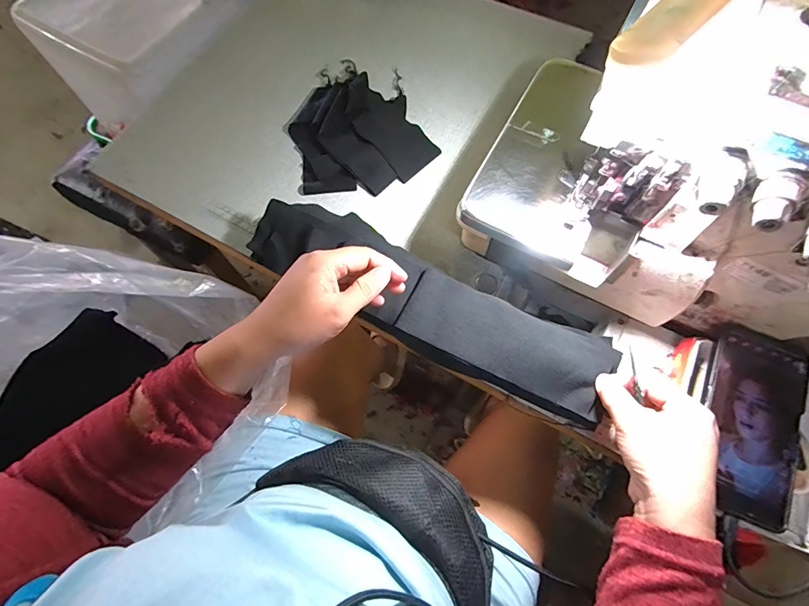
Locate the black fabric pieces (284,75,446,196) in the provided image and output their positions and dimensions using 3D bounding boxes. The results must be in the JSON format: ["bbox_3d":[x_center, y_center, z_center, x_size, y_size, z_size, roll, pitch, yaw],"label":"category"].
[{"bbox_3d":[-0.057,-0.218,0.492,0.164,0.041,0.158,-15,69,-5],"label":"black fabric pieces"}]

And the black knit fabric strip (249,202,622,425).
[{"bbox_3d":[0.005,-0.007,0.387,0.353,0.038,0.090,29,72,13],"label":"black knit fabric strip"}]

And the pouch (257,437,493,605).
[{"bbox_3d":[-0.006,0.206,0.385,0.243,0.048,0.113,34,73,13],"label":"pouch"}]

